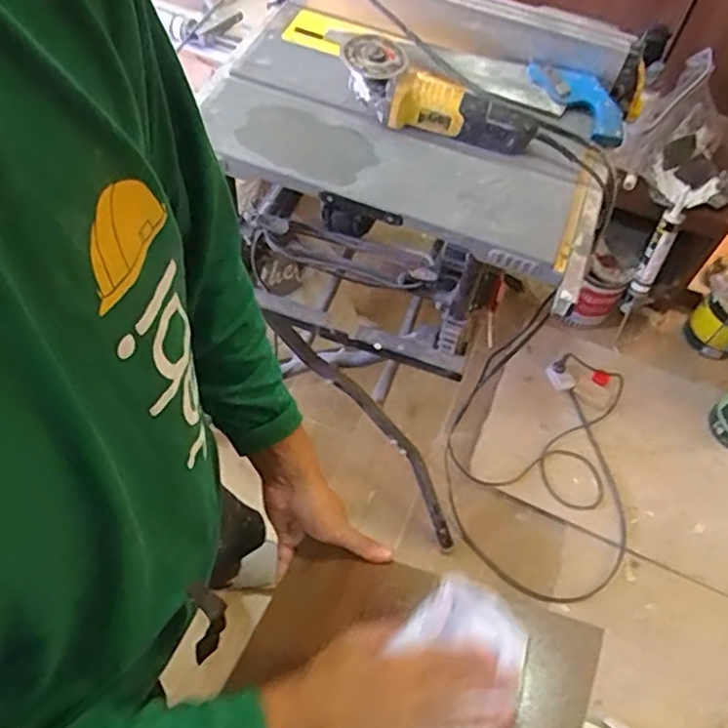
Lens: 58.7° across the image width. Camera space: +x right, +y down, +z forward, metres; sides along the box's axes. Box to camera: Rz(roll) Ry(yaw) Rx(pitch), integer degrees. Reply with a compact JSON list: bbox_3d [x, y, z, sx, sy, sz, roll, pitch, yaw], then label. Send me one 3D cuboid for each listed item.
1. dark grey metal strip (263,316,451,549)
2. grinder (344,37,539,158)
[{"bbox_3d":[0.057,0.161,1.374,0.055,0.663,0.105,-3,42,49],"label":"dark grey metal strip"},{"bbox_3d":[0.105,-0.376,0.926,0.288,0.086,0.074,21,57,-8],"label":"grinder"}]

